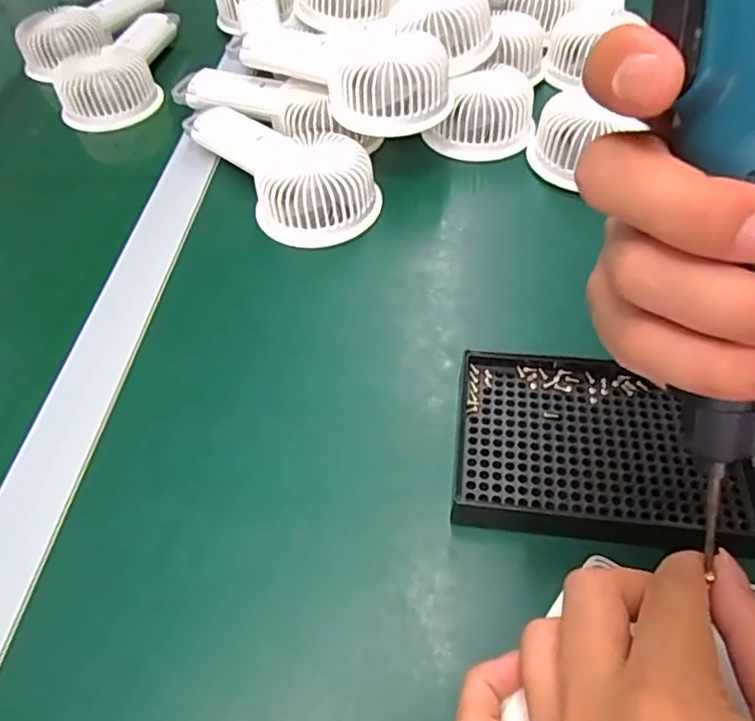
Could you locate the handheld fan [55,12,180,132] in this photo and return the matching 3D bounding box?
[{"bbox_3d":[-0.243,-0.284,0.553,0.076,0.045,0.159,0,53,3],"label":"handheld fan"}]

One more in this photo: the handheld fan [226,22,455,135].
[{"bbox_3d":[-0.024,-0.224,0.444,0.177,0.047,0.091,34,62,25],"label":"handheld fan"}]

